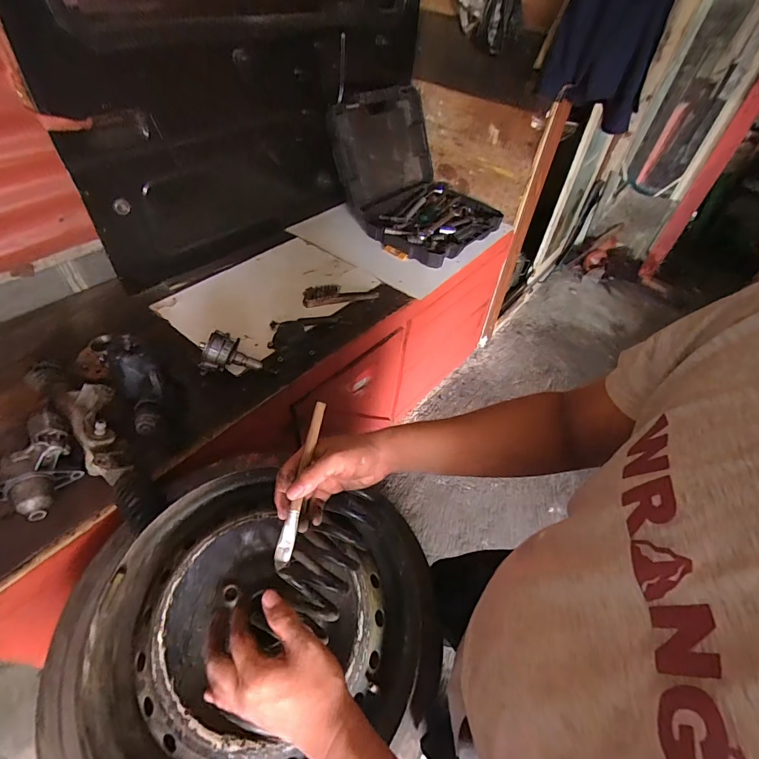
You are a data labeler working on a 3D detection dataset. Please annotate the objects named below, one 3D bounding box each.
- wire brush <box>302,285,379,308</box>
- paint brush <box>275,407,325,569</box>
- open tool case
[{"bbox_3d":[-0.109,-0.244,1.109,0.213,0.049,0.034,-8,48,-12],"label":"wire brush"},{"bbox_3d":[-0.080,0.104,0.401,0.016,0.006,0.166,10,73,4],"label":"paint brush"},{"bbox_3d":[0.152,-0.697,1.357,0.512,0.376,0.463,36,54,25],"label":"open tool case"}]

